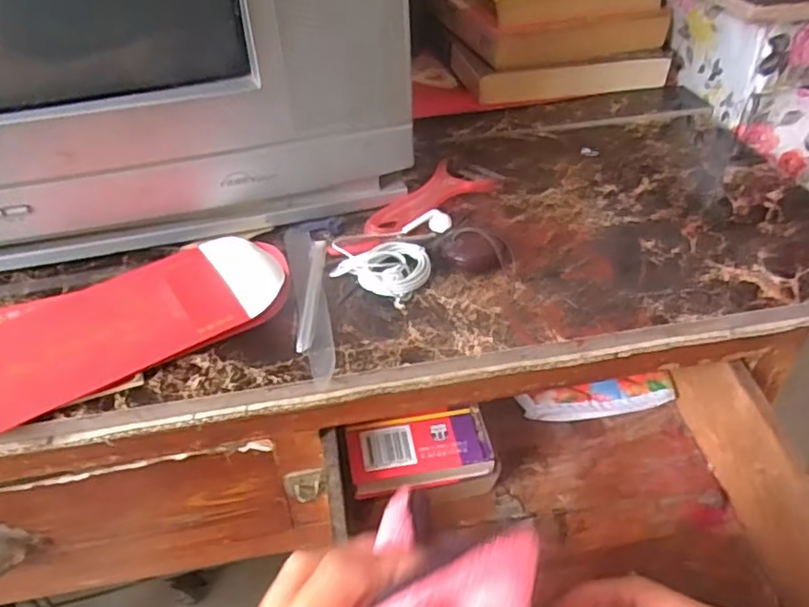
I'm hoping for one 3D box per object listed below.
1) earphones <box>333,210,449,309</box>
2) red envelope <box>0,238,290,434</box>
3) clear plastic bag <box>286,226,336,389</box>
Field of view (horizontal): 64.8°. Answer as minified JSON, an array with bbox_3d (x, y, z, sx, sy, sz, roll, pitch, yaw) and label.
[{"bbox_3d":[-0.011,-0.038,0.422,0.063,0.021,0.092,9,42,13],"label":"earphones"},{"bbox_3d":[-0.173,0.009,0.378,0.204,0.016,0.104,-21,44,-21],"label":"red envelope"},{"bbox_3d":[-0.059,-0.008,0.400,0.024,0.009,0.151,-8,41,-7],"label":"clear plastic bag"}]

